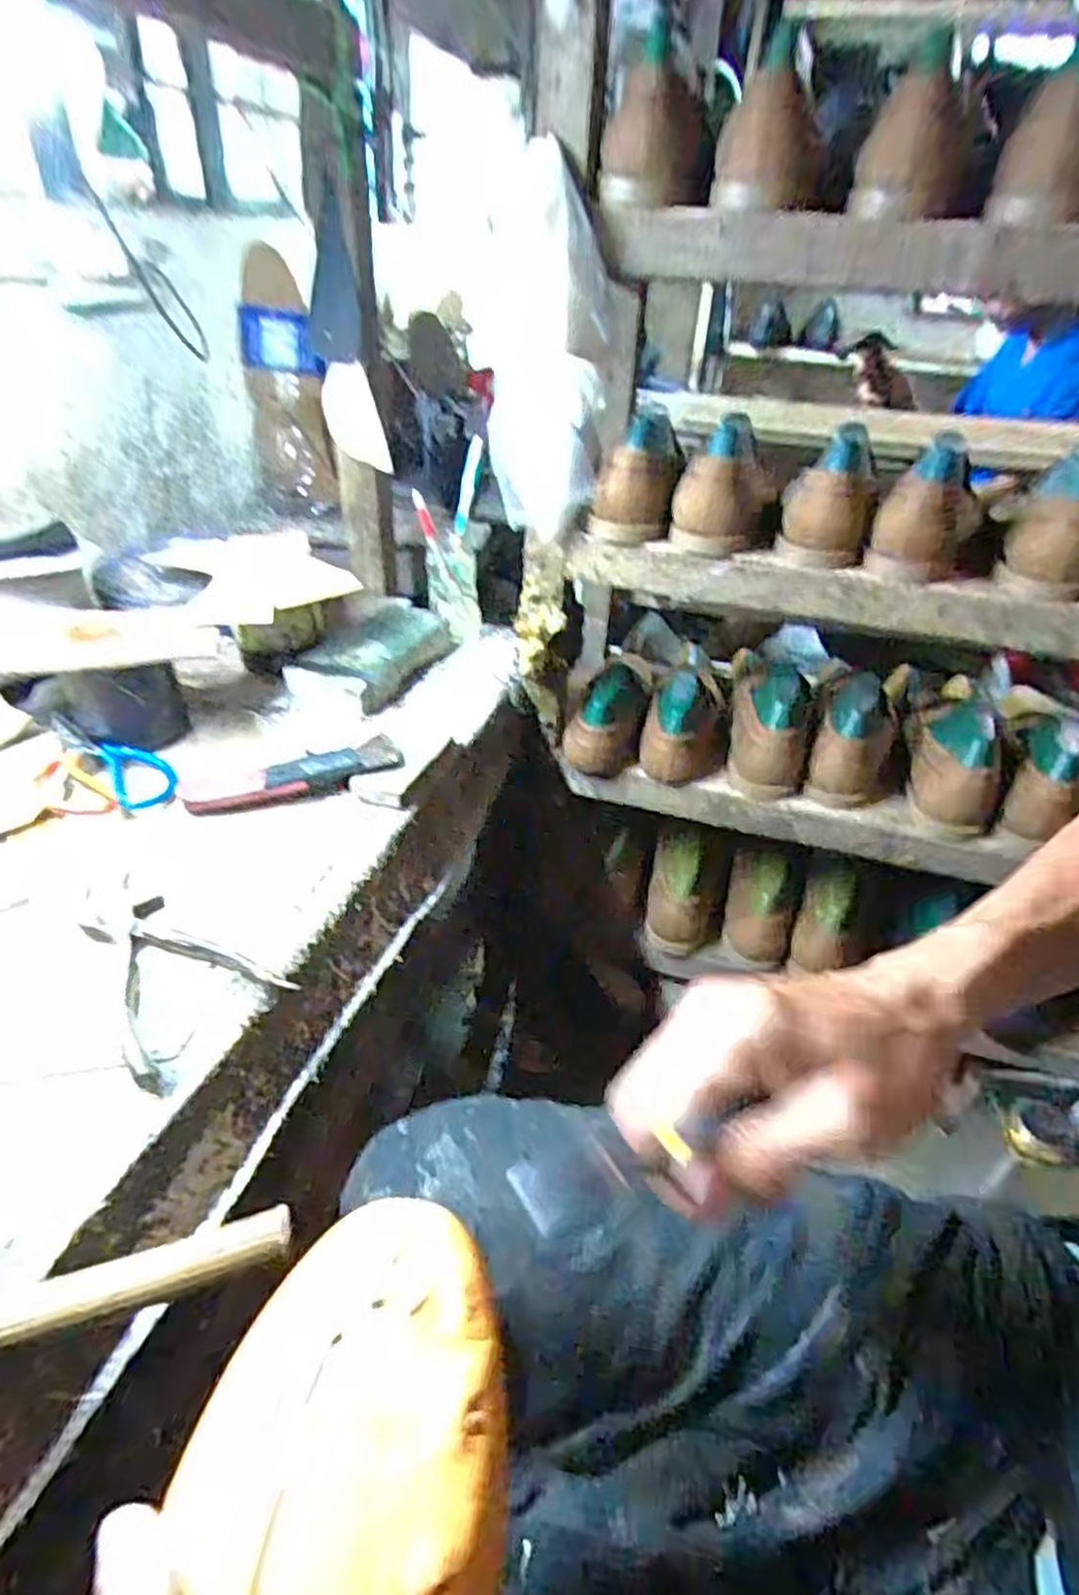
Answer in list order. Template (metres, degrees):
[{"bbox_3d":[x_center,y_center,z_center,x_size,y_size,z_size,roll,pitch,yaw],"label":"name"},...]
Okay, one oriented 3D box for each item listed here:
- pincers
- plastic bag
[{"bbox_3d":[-0.239,0.107,0.481,0.148,0.023,0.095,30,43,32],"label":"pincers"},{"bbox_3d":[0.002,-0.369,0.653,0.115,0.253,0.099,1,36,-3],"label":"plastic bag"}]

